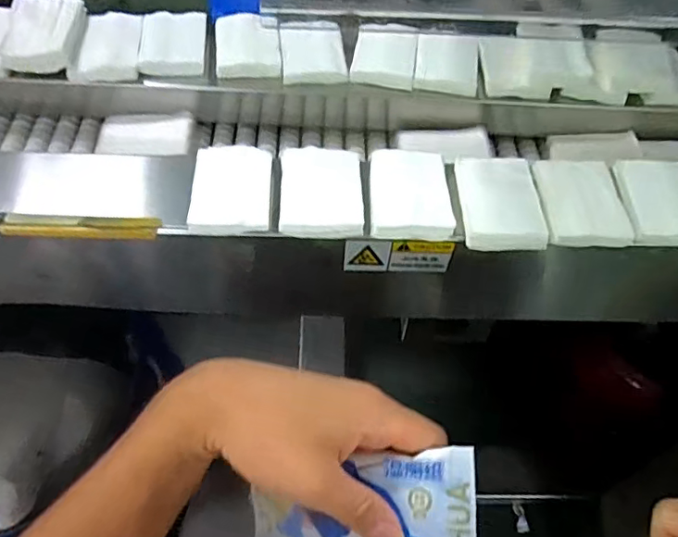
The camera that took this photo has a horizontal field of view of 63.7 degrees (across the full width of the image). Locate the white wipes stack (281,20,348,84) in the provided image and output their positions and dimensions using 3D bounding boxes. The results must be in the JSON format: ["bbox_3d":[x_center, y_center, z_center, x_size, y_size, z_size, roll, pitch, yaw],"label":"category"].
[{"bbox_3d":[-0.031,-0.255,0.638,0.072,0.013,0.105,-4,57,-6],"label":"white wipes stack"}]

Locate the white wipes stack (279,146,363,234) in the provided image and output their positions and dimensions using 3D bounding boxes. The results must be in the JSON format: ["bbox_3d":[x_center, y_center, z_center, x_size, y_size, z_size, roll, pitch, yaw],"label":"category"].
[{"bbox_3d":[-0.016,-0.079,0.525,0.077,0.010,0.110,1,56,-3],"label":"white wipes stack"}]

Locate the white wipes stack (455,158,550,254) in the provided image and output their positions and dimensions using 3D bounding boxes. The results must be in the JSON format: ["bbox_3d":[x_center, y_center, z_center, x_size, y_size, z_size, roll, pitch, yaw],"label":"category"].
[{"bbox_3d":[0.152,-0.065,0.522,0.073,0.017,0.104,1,56,-3],"label":"white wipes stack"}]

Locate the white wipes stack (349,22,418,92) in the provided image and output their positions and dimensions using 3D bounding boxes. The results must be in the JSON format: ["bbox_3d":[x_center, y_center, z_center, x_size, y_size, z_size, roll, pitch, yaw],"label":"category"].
[{"bbox_3d":[0.054,-0.250,0.641,0.071,0.026,0.086,8,56,2],"label":"white wipes stack"}]

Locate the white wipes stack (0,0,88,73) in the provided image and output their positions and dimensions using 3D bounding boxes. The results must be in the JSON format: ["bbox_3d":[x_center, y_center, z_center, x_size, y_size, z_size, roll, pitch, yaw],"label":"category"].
[{"bbox_3d":[-0.329,-0.263,0.607,0.077,0.031,0.096,0,56,-4],"label":"white wipes stack"}]

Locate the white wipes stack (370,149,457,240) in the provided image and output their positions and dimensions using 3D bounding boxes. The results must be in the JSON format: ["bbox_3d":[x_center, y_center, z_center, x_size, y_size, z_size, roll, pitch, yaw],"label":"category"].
[{"bbox_3d":[0.068,-0.074,0.524,0.074,0.013,0.104,3,56,-1],"label":"white wipes stack"}]

